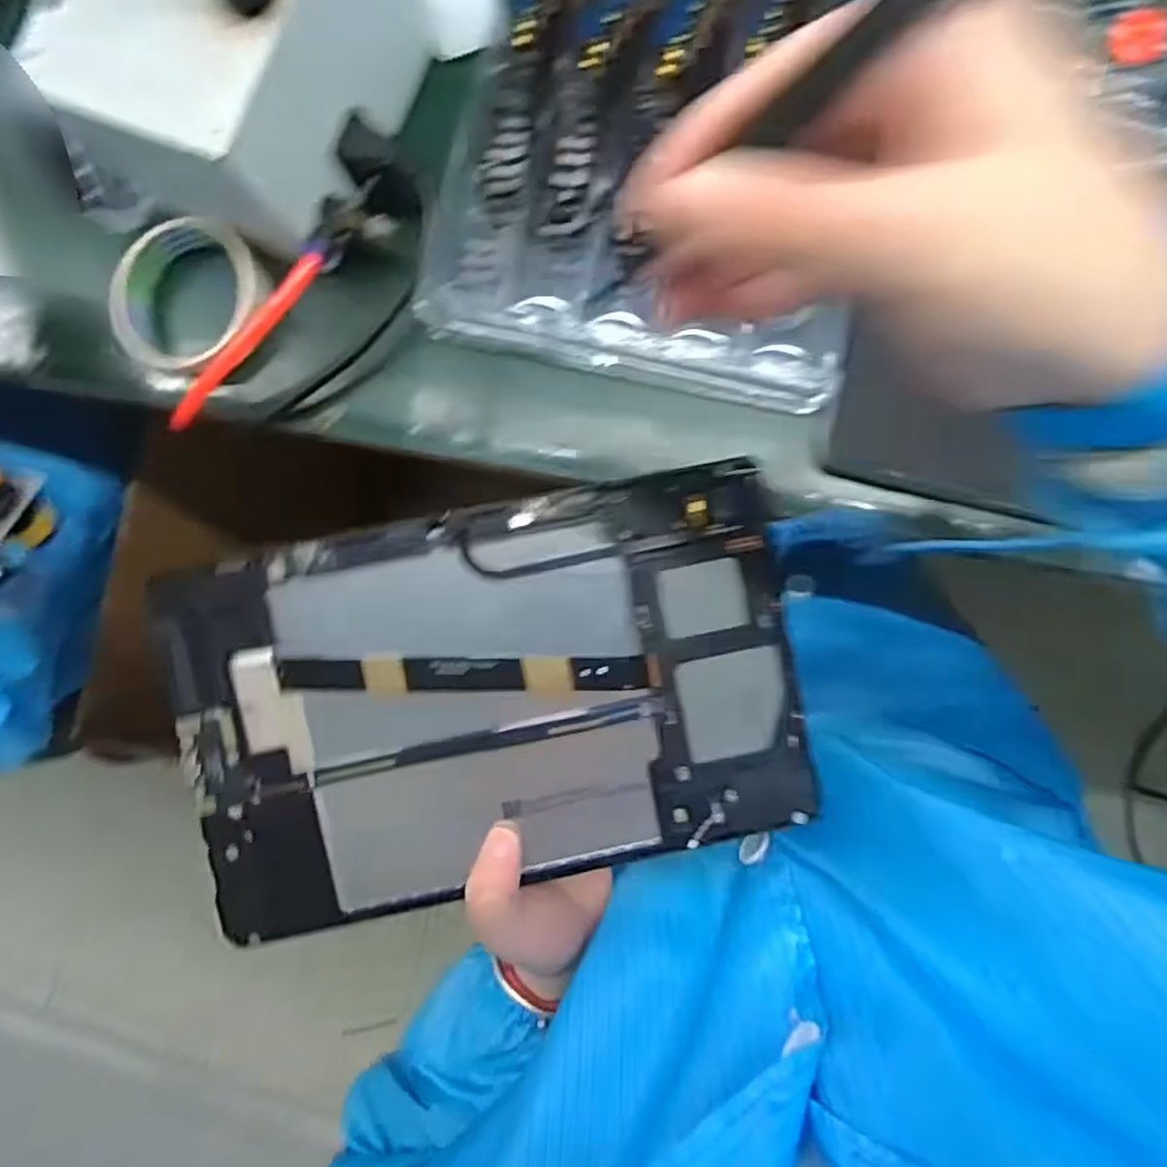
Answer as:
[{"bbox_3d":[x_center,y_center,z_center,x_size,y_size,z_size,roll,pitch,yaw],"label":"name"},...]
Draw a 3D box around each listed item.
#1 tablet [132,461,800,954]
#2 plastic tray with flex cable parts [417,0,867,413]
[{"bbox_3d":[-0.033,0.046,0.279,0.235,0.007,0.147,-12,94,-3],"label":"tablet"},{"bbox_3d":[0.049,-0.247,0.365,0.211,0.016,0.276,15,88,8],"label":"plastic tray with flex cable parts"}]

